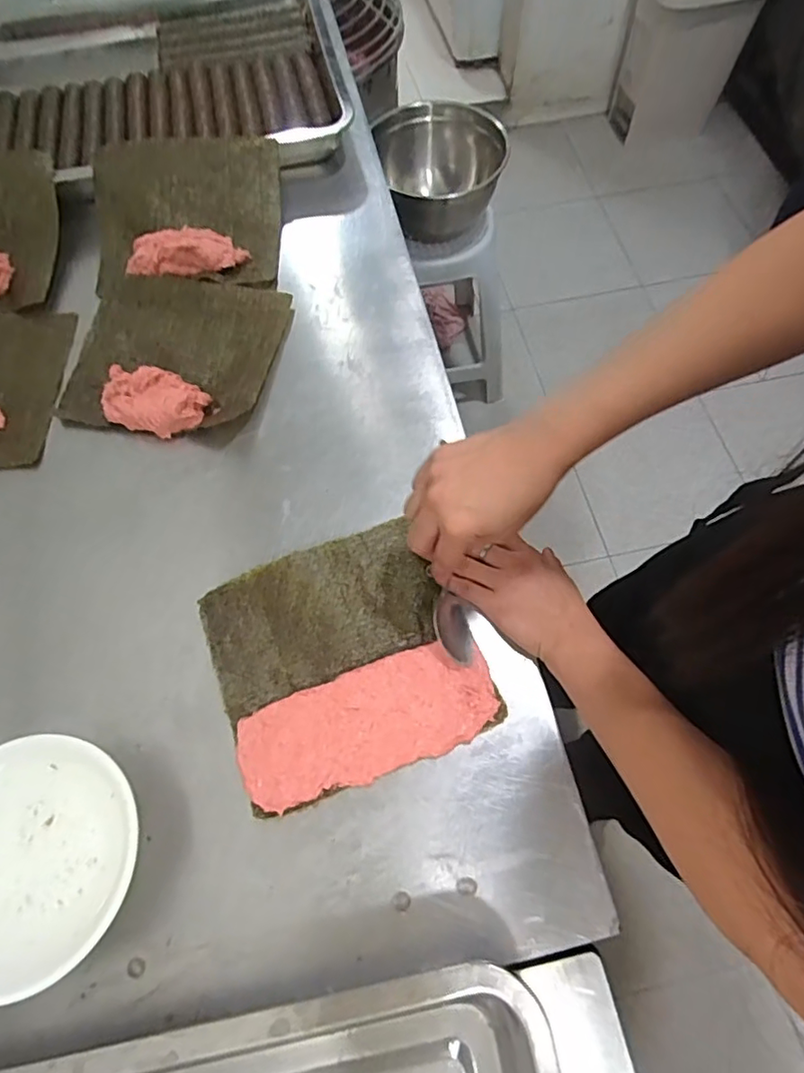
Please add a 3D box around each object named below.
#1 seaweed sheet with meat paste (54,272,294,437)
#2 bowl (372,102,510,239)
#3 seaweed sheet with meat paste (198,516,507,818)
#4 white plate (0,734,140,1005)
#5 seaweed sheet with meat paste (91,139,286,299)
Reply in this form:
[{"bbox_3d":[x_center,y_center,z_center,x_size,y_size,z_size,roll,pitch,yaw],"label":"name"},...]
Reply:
[{"bbox_3d":[-0.228,-0.188,0.563,0.196,0.035,0.188,11,68,5],"label":"seaweed sheet with meat paste"},{"bbox_3d":[0.082,-0.677,1.077,0.217,0.128,0.232,0,66,1],"label":"bowl"},{"bbox_3d":[-0.048,0.093,0.446,0.188,0.014,0.186,-21,68,-8],"label":"seaweed sheet with meat paste"},{"bbox_3d":[-0.241,0.207,0.375,0.138,0.047,0.138,0,67,1],"label":"white plate"},{"bbox_3d":[-0.238,-0.354,0.623,0.200,0.045,0.179,-3,67,0],"label":"seaweed sheet with meat paste"}]

